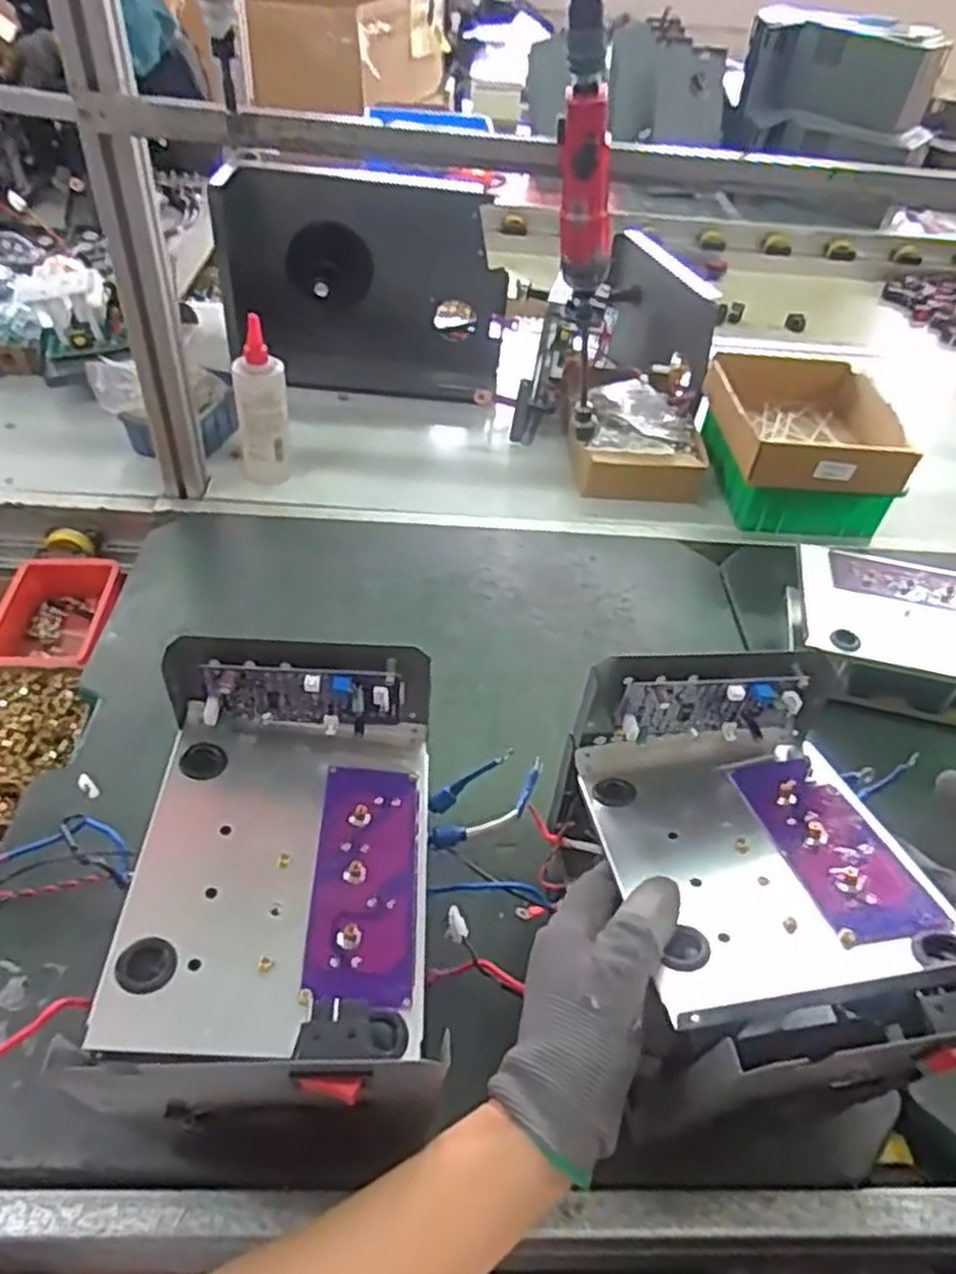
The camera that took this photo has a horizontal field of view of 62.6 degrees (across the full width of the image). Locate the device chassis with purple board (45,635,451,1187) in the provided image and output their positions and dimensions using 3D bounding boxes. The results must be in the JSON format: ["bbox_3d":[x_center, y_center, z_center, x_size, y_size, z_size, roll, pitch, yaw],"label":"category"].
[{"bbox_3d":[-0.102,0.122,0.412,0.165,0.109,0.242,3,45,-3],"label":"device chassis with purple board"}]

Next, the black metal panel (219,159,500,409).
[{"bbox_3d":[-0.141,-0.438,0.995,0.345,0.246,0.040,-2,24,-18],"label":"black metal panel"}]

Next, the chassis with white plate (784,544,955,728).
[{"bbox_3d":[0.388,-0.002,0.725,0.204,0.074,0.147,13,47,9],"label":"chassis with white plate"}]

